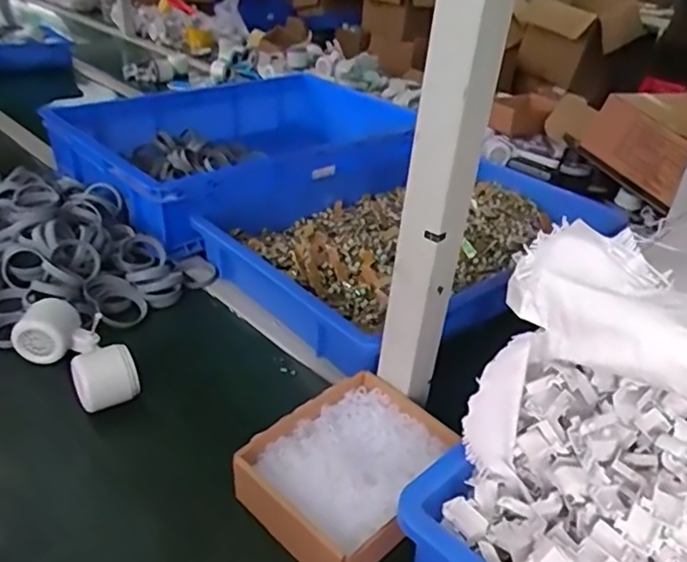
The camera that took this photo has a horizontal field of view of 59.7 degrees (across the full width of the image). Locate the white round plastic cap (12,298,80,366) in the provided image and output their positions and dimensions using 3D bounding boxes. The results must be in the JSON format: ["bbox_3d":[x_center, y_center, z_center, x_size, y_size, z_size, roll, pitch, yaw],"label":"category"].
[{"bbox_3d":[-0.323,0.056,0.659,0.048,0.050,0.060,9,31,7],"label":"white round plastic cap"}]

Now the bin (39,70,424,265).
[{"bbox_3d":[-0.188,-0.249,1.065,0.387,0.116,0.534,28,38,33],"label":"bin"}]

